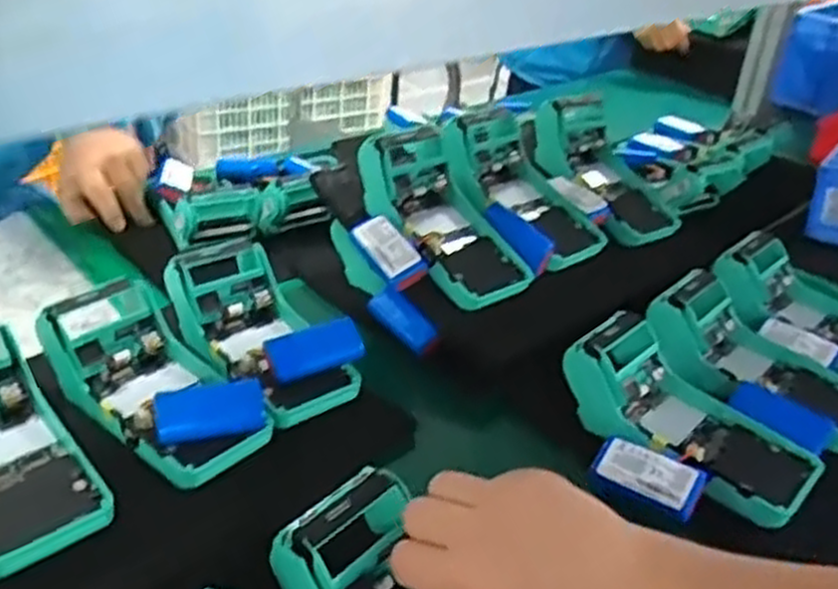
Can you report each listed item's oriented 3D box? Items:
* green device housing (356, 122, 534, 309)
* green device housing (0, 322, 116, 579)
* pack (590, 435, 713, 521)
[{"bbox_3d":[0.024,-0.065,0.667,0.083,0.069,0.167,-23,70,-39],"label":"green device housing"},{"bbox_3d":[-0.259,0.090,0.483,0.079,0.045,0.183,-22,53,-38],"label":"green device housing"},{"bbox_3d":[0.151,0.118,0.518,0.068,0.012,0.040,22,69,32],"label":"pack"}]

